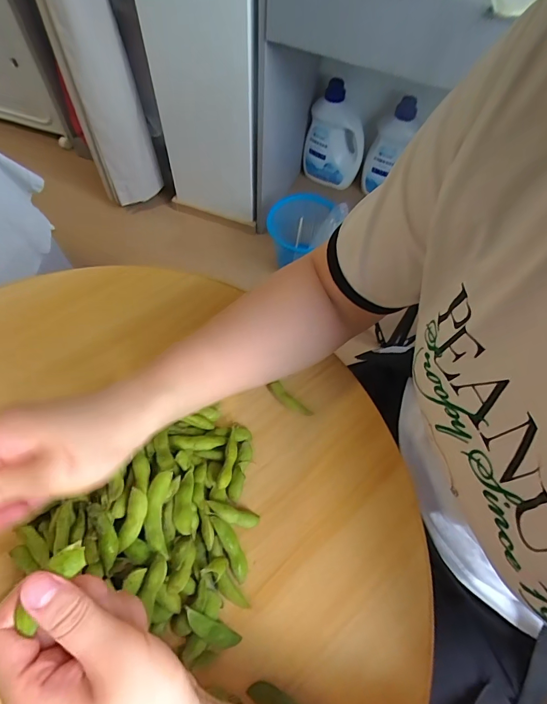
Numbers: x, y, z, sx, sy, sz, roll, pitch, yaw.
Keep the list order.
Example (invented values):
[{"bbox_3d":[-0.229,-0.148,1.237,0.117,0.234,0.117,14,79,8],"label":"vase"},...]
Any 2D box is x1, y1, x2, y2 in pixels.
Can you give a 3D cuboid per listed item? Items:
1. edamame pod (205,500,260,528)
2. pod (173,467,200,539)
[{"bbox_3d":[-0.034,0.137,0.338,0.046,0.007,0.013,26,63,-12],"label":"edamame pod"},{"bbox_3d":[-0.073,0.124,0.331,0.017,0.016,0.050,-9,63,-6],"label":"pod"}]

